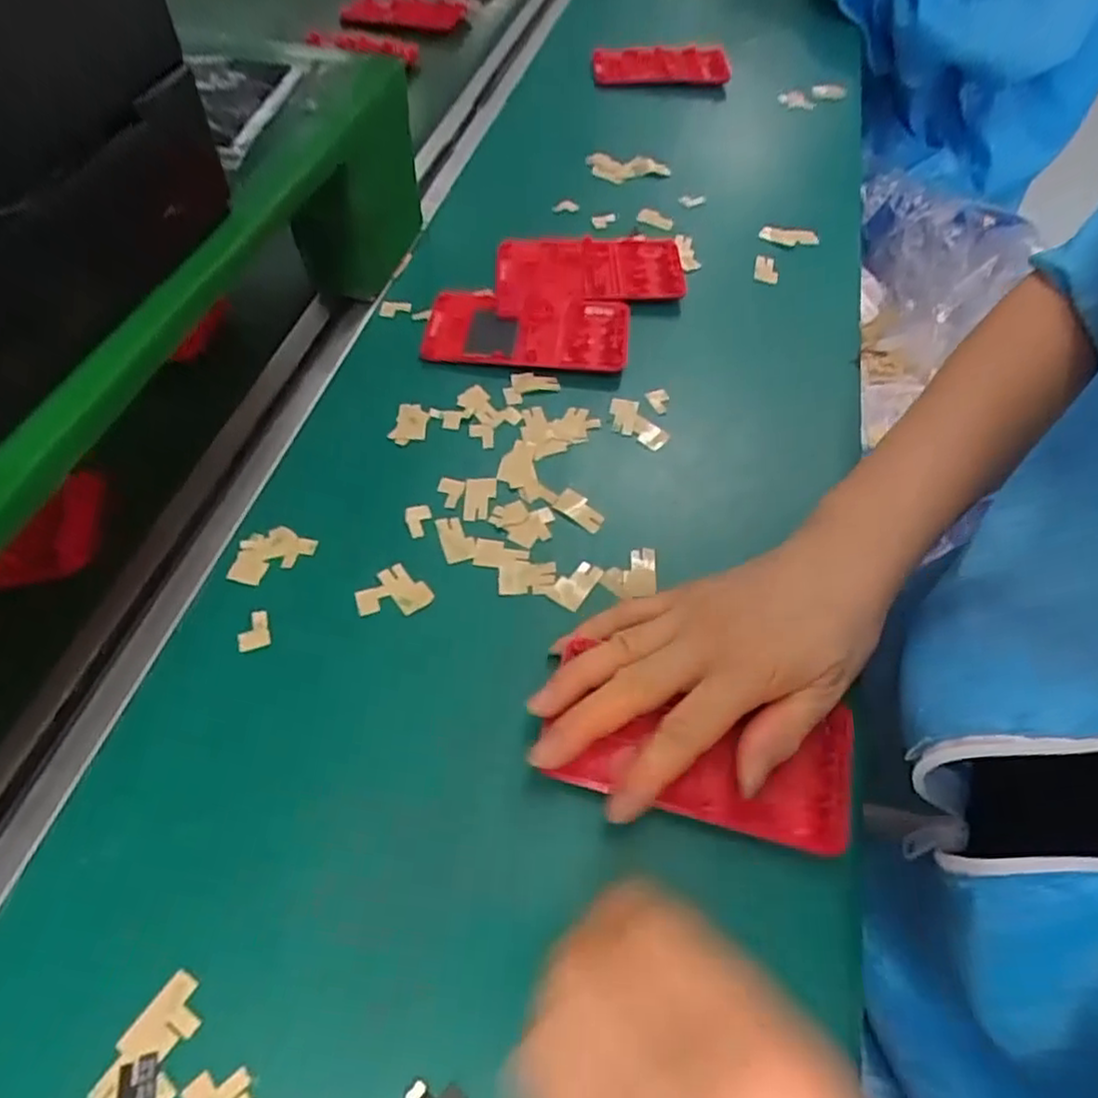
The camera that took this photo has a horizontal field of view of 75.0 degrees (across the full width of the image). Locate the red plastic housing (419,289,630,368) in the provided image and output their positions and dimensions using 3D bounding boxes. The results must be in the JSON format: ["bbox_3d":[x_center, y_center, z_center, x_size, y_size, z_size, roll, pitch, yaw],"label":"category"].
[{"bbox_3d":[-0.014,-0.137,0.440,0.124,0.014,0.061,6,55,0],"label":"red plastic housing"}]

